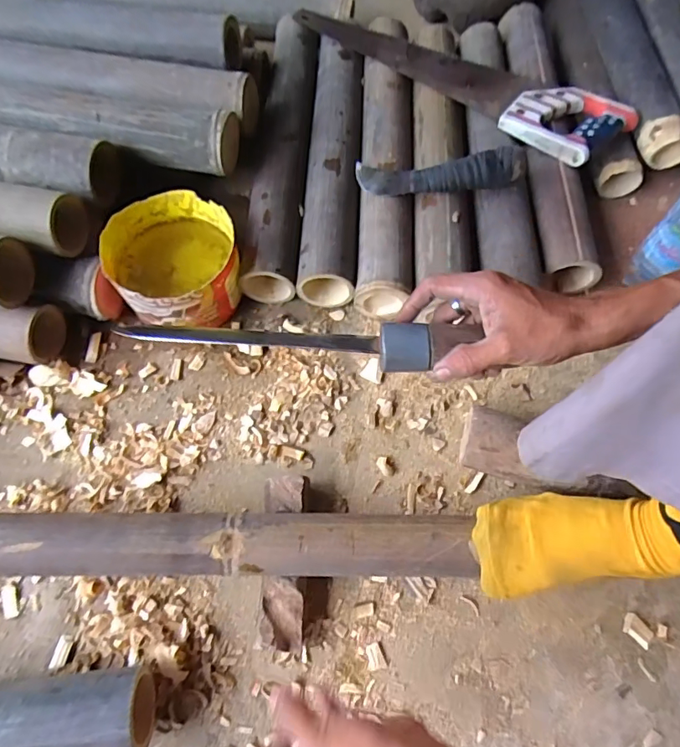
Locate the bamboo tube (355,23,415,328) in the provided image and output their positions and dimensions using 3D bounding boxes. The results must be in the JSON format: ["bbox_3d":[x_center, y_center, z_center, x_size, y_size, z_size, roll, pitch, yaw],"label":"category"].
[{"bbox_3d":[0.065,-0.315,0.695,0.070,0.061,0.500,3,66,0],"label":"bamboo tube"}]

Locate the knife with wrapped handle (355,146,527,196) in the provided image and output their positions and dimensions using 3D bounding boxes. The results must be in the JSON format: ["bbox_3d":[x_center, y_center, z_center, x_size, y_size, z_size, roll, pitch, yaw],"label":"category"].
[{"bbox_3d":[0.121,-0.250,0.618,0.207,0.034,0.048,2,65,20],"label":"knife with wrapped handle"}]

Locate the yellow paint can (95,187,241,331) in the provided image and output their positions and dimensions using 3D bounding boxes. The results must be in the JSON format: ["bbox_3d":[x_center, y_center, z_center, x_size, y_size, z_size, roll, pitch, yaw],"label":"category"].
[{"bbox_3d":[-0.203,-0.132,0.612,0.150,0.095,0.154,-12,67,-6],"label":"yellow paint can"}]

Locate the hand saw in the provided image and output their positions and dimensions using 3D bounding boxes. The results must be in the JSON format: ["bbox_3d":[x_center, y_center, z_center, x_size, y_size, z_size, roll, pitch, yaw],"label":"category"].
[{"bbox_3d":[0.151,-0.449,0.718,0.540,0.052,0.110,36,70,14],"label":"hand saw"}]

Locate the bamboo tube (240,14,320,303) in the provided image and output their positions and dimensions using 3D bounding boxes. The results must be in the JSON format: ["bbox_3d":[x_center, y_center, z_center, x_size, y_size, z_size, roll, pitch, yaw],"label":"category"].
[{"bbox_3d":[-0.081,-0.328,0.713,0.080,0.075,0.487,3,66,0],"label":"bamboo tube"}]

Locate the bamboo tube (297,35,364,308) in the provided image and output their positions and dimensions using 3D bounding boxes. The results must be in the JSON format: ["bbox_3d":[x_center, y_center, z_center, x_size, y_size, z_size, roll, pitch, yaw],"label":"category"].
[{"bbox_3d":[-0.008,-0.297,0.700,0.072,0.078,0.437,3,66,0],"label":"bamboo tube"}]

